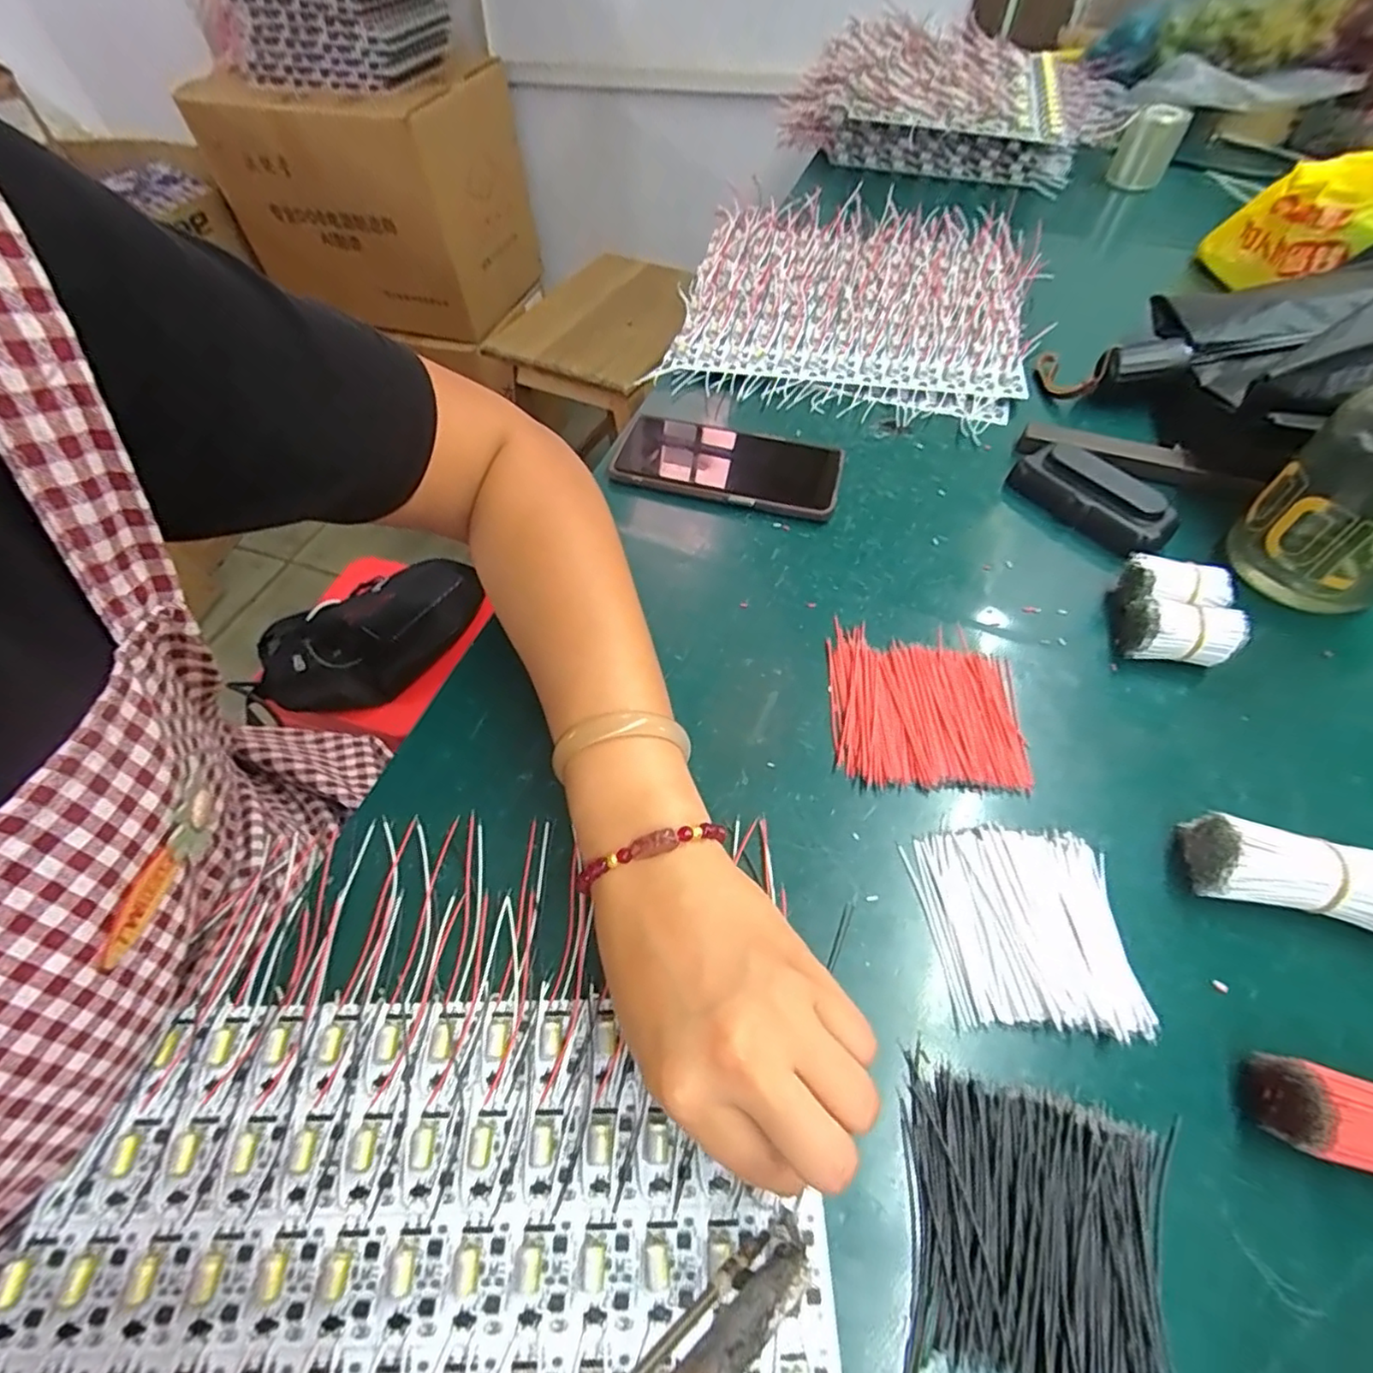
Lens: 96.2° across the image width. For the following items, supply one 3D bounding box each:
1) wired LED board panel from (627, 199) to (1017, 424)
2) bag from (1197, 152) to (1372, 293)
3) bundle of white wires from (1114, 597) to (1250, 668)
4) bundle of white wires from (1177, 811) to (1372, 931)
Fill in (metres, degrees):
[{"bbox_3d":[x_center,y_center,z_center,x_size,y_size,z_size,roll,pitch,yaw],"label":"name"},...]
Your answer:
[{"bbox_3d":[0.154,-0.364,0.576,0.306,0.033,0.312,14,59,9],"label":"wired LED board panel"},{"bbox_3d":[0.535,-0.388,0.512,0.055,0.084,0.194,-33,32,-19],"label":"bag"},{"bbox_3d":[0.284,-0.030,0.358,0.054,0.032,0.029,19,59,12],"label":"bundle of white wires"},{"bbox_3d":[0.281,0.086,0.280,0.086,0.037,0.035,14,59,10],"label":"bundle of white wires"}]

